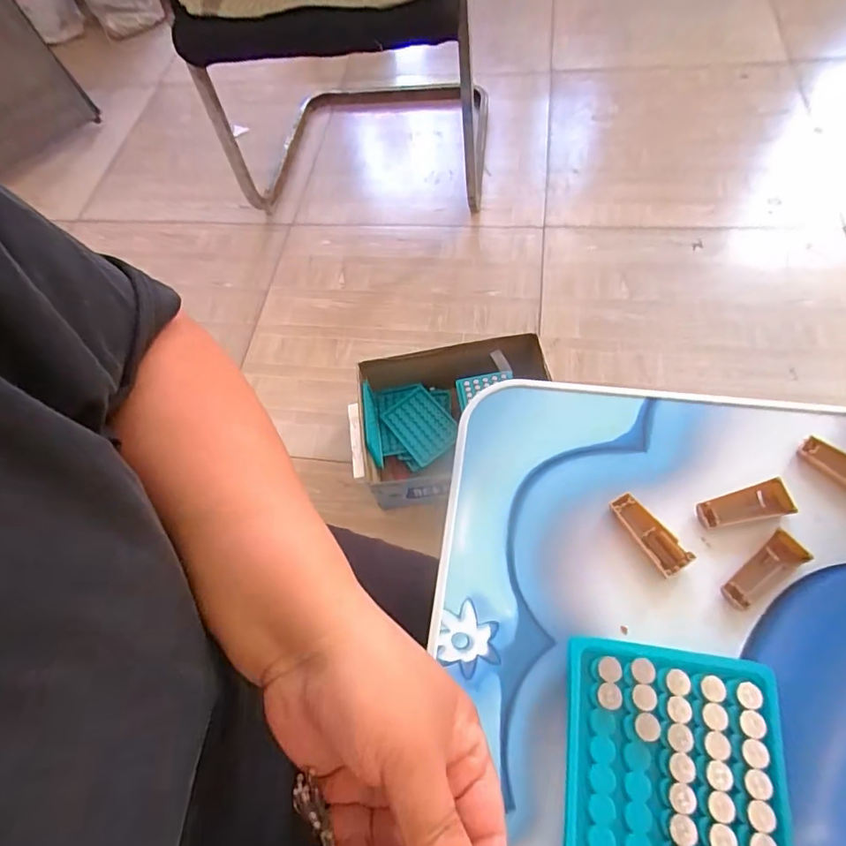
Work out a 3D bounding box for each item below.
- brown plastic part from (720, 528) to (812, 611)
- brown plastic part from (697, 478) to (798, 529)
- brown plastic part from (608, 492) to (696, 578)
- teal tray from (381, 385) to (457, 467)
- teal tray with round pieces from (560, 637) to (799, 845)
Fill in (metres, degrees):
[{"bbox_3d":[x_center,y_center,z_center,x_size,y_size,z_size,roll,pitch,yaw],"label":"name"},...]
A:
[{"bbox_3d":[0.186,0.081,0.273,0.052,0.008,0.018,-33,64,-10],"label":"brown plastic part"},{"bbox_3d":[0.185,0.048,0.287,0.049,0.011,0.019,-13,62,0],"label":"brown plastic part"},{"bbox_3d":[0.130,0.063,0.286,0.018,0.010,0.049,-31,64,-9],"label":"brown plastic part"},{"bbox_3d":[-0.005,0.002,0.868,0.098,0.017,0.133,-36,65,-11],"label":"teal tray"},{"bbox_3d":[0.112,0.174,0.224,0.094,0.022,0.131,6,64,10],"label":"teal tray with round pieces"}]

